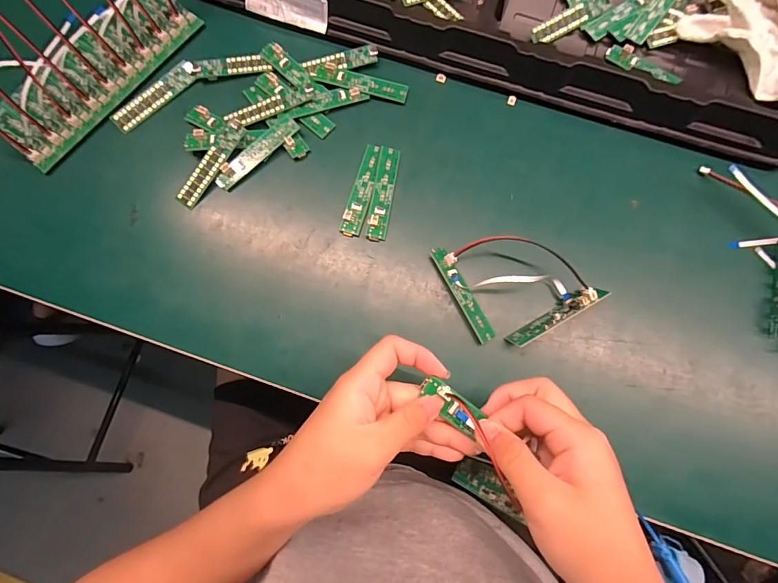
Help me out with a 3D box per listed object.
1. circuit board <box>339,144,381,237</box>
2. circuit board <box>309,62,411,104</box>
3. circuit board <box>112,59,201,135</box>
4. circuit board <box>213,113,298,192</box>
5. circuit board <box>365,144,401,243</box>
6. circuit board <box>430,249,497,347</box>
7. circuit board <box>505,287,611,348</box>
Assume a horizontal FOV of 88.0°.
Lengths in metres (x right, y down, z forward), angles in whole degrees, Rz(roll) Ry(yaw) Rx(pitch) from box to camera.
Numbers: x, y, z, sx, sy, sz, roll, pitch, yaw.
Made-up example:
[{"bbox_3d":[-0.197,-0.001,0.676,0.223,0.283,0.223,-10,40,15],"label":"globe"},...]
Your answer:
[{"bbox_3d":[-0.022,-0.088,0.345,0.018,0.008,0.084,15,80,4],"label":"circuit board"},{"bbox_3d":[-0.025,-0.188,0.363,0.085,0.004,0.020,17,79,2],"label":"circuit board"},{"bbox_3d":[-0.209,-0.177,0.361,0.086,0.008,0.021,-42,100,-4],"label":"circuit board"},{"bbox_3d":[-0.115,-0.121,0.351,0.084,0.007,0.018,-43,82,-6],"label":"circuit board"},{"bbox_3d":[-0.005,-0.085,0.344,0.017,0.006,0.084,9,80,2],"label":"circuit board"},{"bbox_3d":[0.060,0.002,0.324,0.017,0.010,0.084,-27,80,-4],"label":"circuit board"},{"bbox_3d":[0.129,0.017,0.313,0.079,0.021,0.010,-32,111,-4],"label":"circuit board"}]

